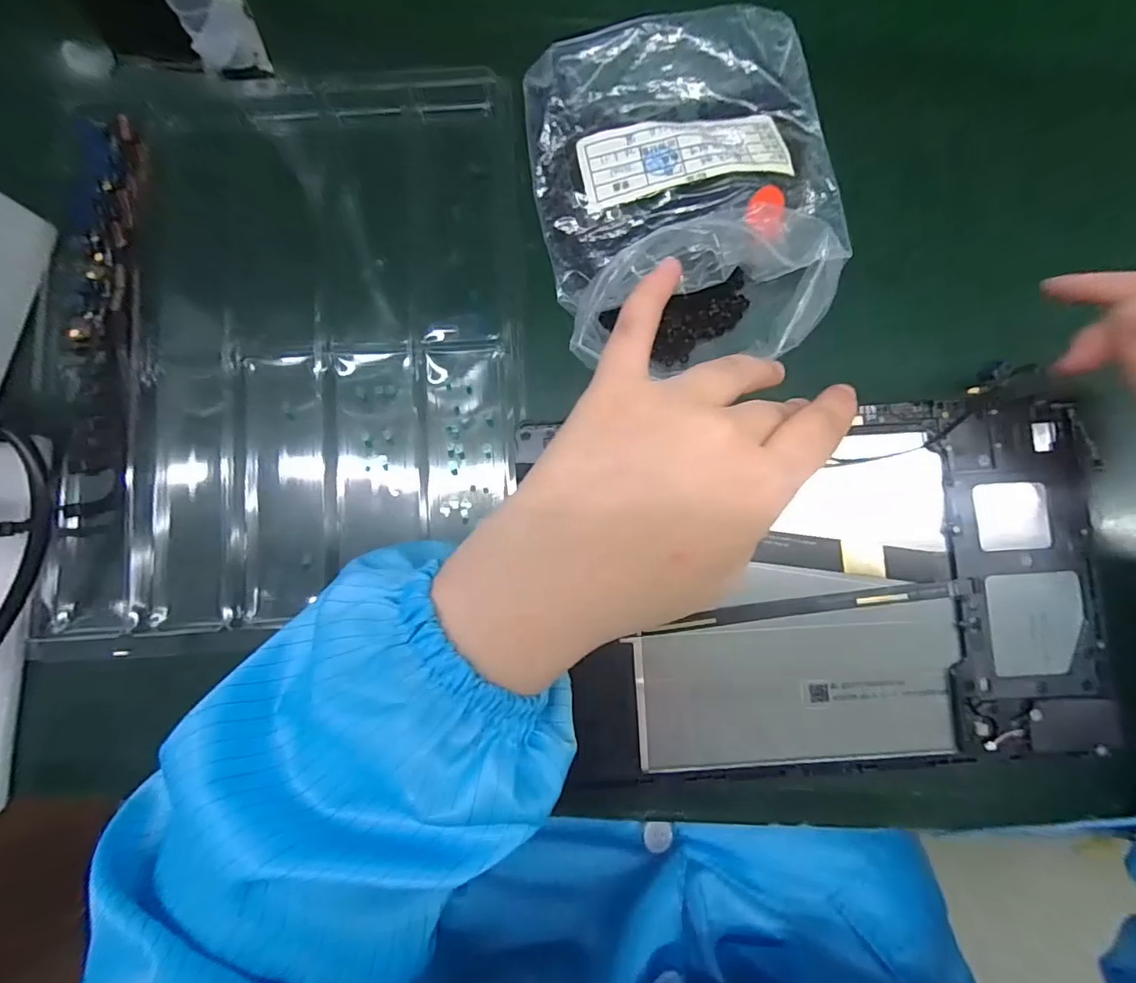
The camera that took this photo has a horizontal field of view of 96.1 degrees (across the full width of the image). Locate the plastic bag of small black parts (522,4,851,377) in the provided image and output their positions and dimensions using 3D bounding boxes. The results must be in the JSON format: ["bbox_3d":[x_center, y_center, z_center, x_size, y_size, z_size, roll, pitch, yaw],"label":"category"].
[{"bbox_3d":[0.058,-0.141,0.236,0.139,0.032,0.157,-7,84,-3],"label":"plastic bag of small black parts"}]

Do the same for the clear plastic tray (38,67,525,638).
[{"bbox_3d":[-0.129,-0.072,0.243,0.211,0.024,0.258,-2,85,-2],"label":"clear plastic tray"}]

